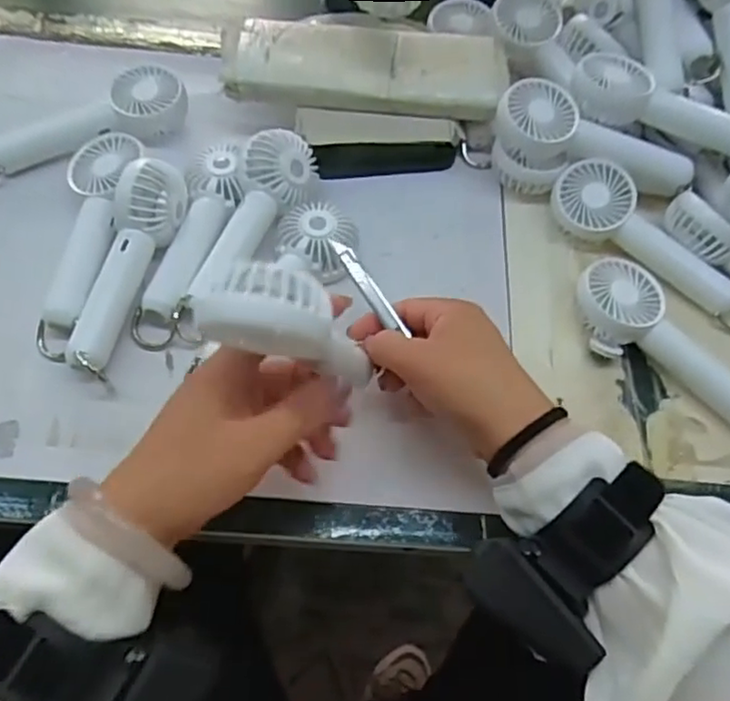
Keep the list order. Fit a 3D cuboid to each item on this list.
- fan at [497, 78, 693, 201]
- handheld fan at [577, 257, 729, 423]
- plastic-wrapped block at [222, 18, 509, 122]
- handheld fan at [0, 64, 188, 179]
[{"bbox_3d":[0.166,-0.150,0.465,0.142,0.030,0.049,25,62,9],"label":"fan"},{"bbox_3d":[0.202,0.007,0.421,0.058,0.034,0.158,-31,68,-20],"label":"handheld fan"},{"bbox_3d":[0.000,-0.219,0.500,0.209,0.019,0.079,0,58,-3],"label":"plastic-wrapped block"},{"bbox_3d":[-0.214,-0.165,0.489,0.161,0.033,0.050,-29,67,-19],"label":"handheld fan"}]

